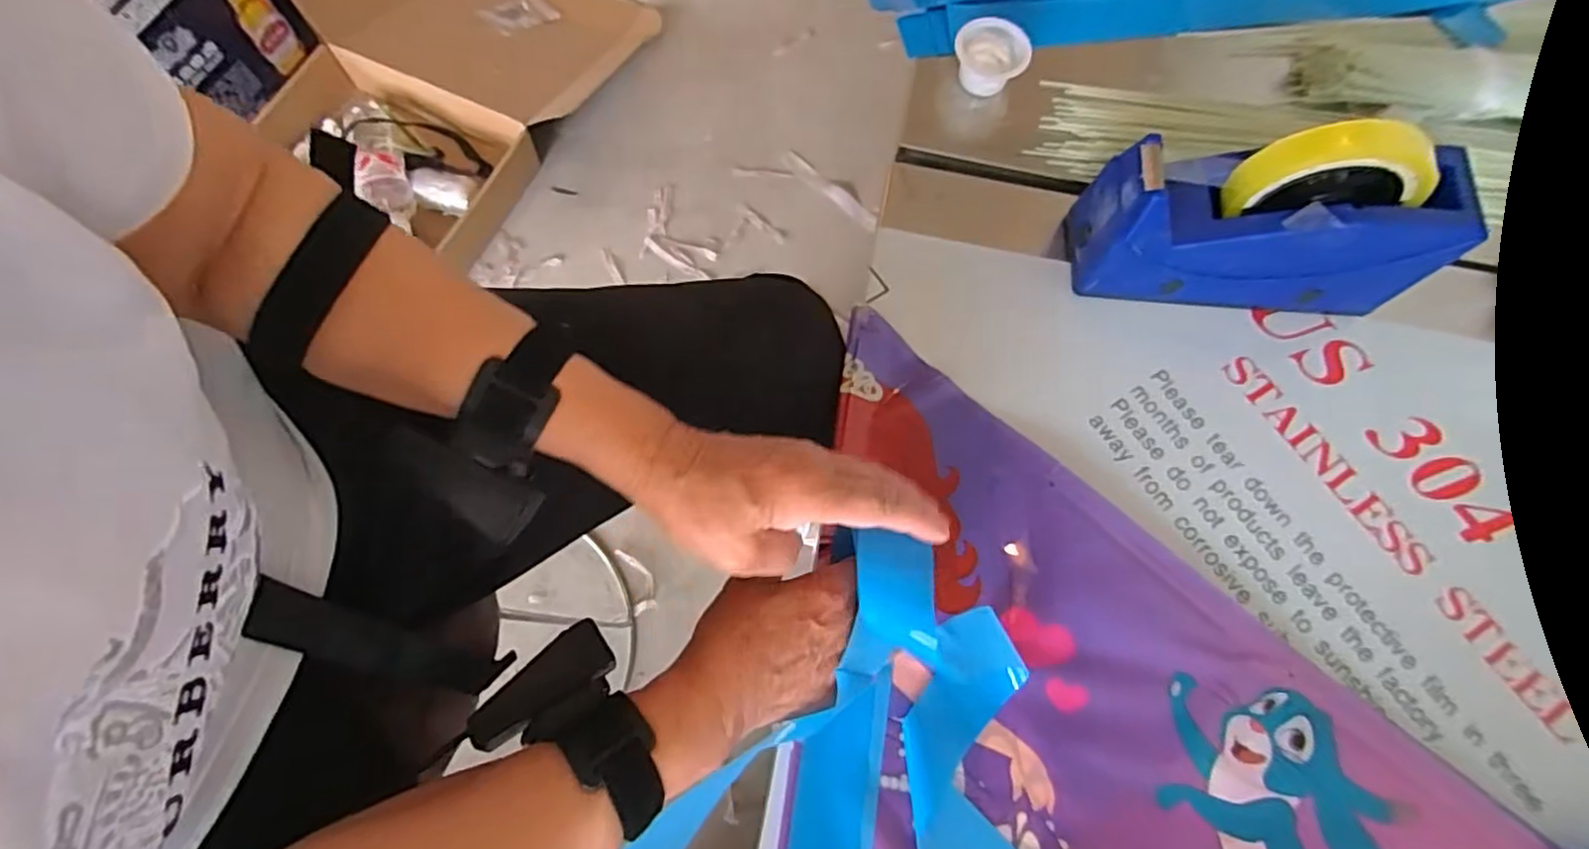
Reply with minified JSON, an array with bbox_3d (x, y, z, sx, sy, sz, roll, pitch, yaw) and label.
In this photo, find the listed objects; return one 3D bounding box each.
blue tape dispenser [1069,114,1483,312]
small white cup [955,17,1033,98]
[{"bbox_3d":[0.293,-0.127,0.428,0.201,0.126,0.068,6,73,0],"label":"blue tape dispenser"},{"bbox_3d":[0.145,-0.272,0.514,0.053,0.030,0.047,22,74,4],"label":"small white cup"}]

